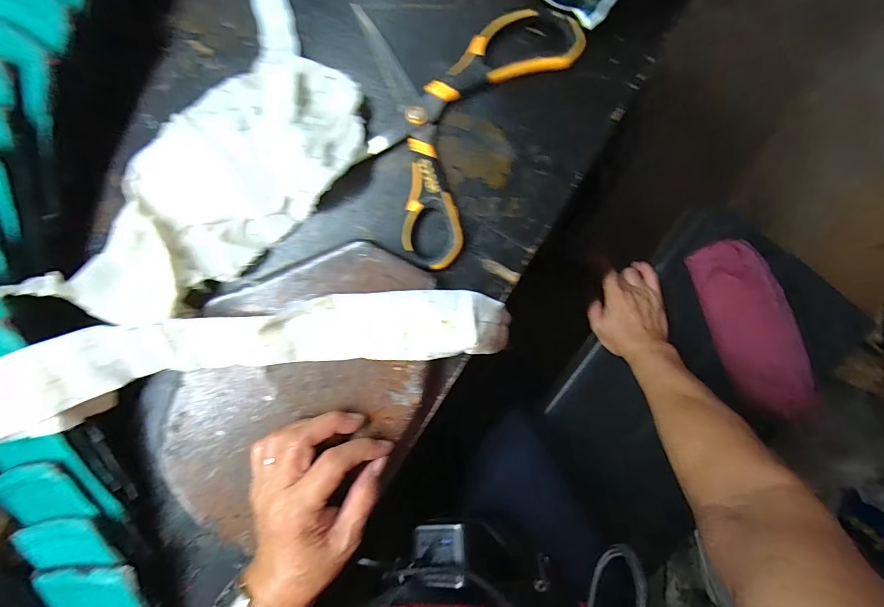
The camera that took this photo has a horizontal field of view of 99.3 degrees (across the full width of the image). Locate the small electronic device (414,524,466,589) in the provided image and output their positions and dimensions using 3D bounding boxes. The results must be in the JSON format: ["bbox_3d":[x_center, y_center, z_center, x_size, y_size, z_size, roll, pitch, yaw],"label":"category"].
[{"bbox_3d":[-0.002,0.217,0.324,0.046,0.008,0.045,-14,54,19],"label":"small electronic device"}]

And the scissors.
[{"bbox_3d":[-0.010,-0.138,0.271,0.140,0.012,0.189,30,97,0],"label":"scissors"}]

